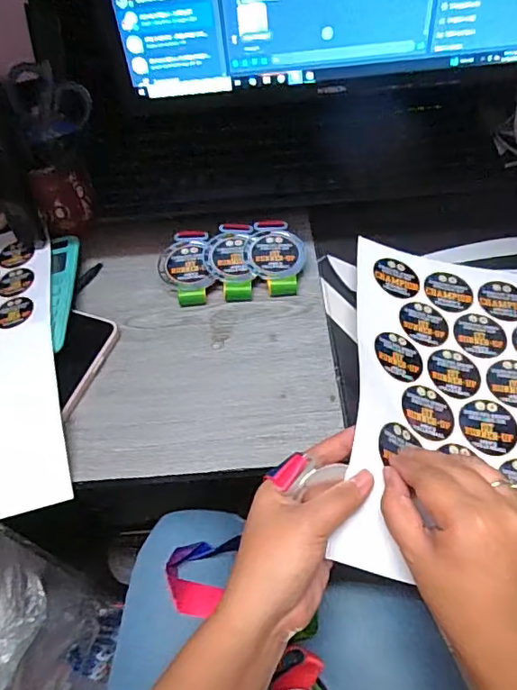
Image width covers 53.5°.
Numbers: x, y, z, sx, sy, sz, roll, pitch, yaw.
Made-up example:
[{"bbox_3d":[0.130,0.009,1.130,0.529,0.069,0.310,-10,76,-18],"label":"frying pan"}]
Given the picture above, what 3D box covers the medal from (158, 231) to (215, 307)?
[{"bbox_3d":[-0.071,-0.077,0.502,0.049,0.021,0.082,-9,54,-2],"label":"medal"}]

